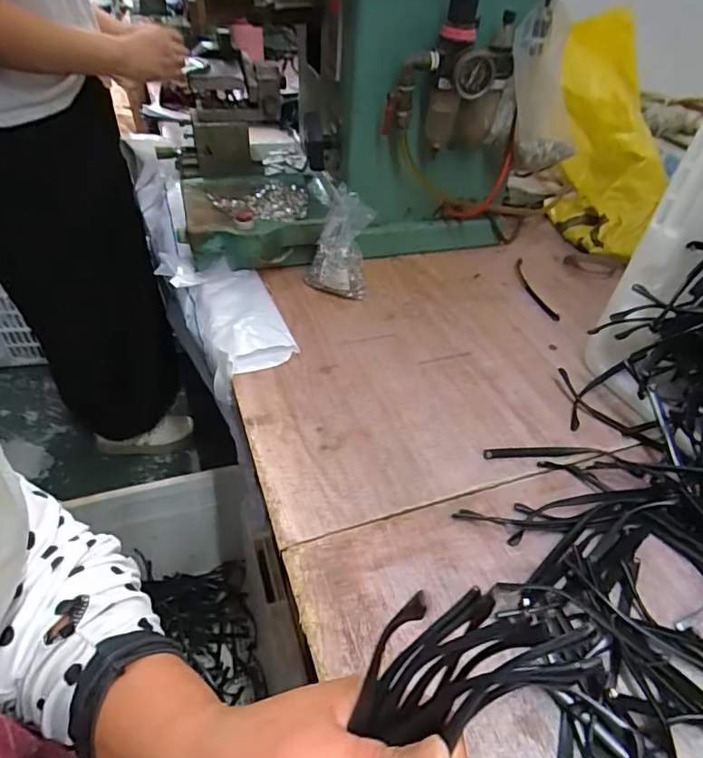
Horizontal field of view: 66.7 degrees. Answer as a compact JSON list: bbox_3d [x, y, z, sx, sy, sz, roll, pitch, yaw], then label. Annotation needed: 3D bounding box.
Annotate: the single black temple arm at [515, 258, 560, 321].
[{"bbox_3d":[0.232,-0.116,0.683,0.015,0.016,0.143,1,42,-5],"label":"single black temple arm"}]

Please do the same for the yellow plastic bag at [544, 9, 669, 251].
[{"bbox_3d":[0.349,-0.335,0.758,0.121,0.312,0.124,-8,13,-15],"label":"yellow plastic bag"}]

